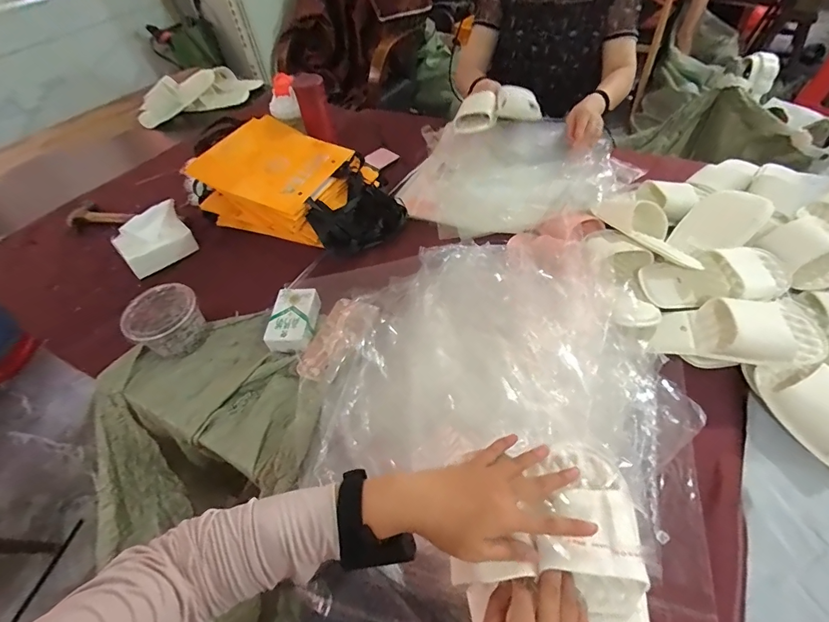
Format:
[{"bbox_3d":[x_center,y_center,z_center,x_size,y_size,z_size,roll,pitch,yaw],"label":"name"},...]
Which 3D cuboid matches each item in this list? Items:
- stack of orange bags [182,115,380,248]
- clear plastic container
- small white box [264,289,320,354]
[{"bbox_3d":[-0.290,-0.281,0.875,0.355,0.143,0.230,20,55,21],"label":"stack of orange bags"},{"bbox_3d":[-0.416,0.022,0.685,0.098,0.084,0.115,28,58,26],"label":"clear plastic container"},{"bbox_3d":[-0.208,0.016,0.687,0.069,0.033,0.113,1,50,7],"label":"small white box"}]

